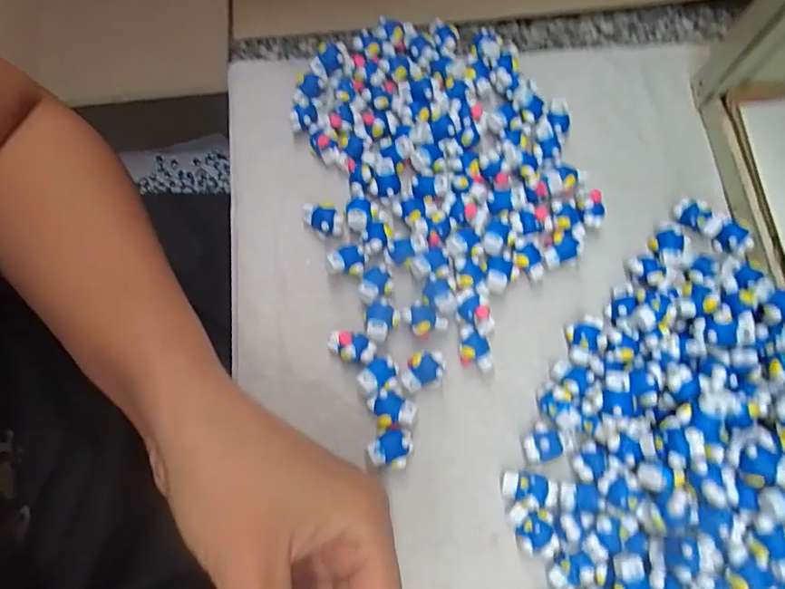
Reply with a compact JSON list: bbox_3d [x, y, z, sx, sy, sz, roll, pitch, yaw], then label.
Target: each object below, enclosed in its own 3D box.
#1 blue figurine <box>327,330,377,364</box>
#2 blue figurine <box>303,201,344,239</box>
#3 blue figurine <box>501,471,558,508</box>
[{"bbox_3d":[-0.019,0.025,0.234,0.022,0.011,0.013,10,73,5],"label":"blue figurine"},{"bbox_3d":[-0.035,-0.037,0.255,0.020,0.013,0.014,2,73,2],"label":"blue figurine"},{"bbox_3d":[0.058,0.081,0.214,0.023,0.006,0.012,6,73,17],"label":"blue figurine"}]

